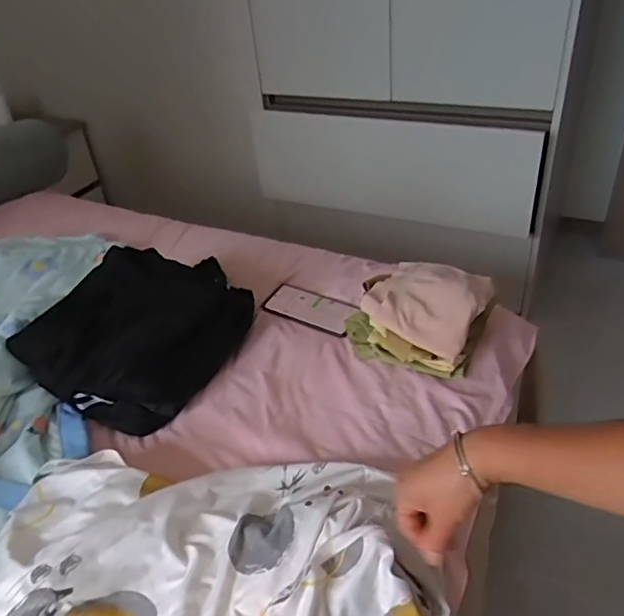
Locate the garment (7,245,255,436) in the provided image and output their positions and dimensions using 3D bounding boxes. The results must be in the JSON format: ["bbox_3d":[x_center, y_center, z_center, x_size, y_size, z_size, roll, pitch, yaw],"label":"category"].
[{"bbox_3d":[-0.241,0.001,0.880,0.247,0.130,0.356,17,42,27],"label":"garment"}]

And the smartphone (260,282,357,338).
[{"bbox_3d":[-0.006,-0.002,0.966,0.167,0.005,0.087,19,43,29],"label":"smartphone"}]

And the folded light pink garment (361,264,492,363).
[{"bbox_3d":[0.177,-0.014,0.845,0.157,0.049,0.175,18,43,28],"label":"folded light pink garment"}]

